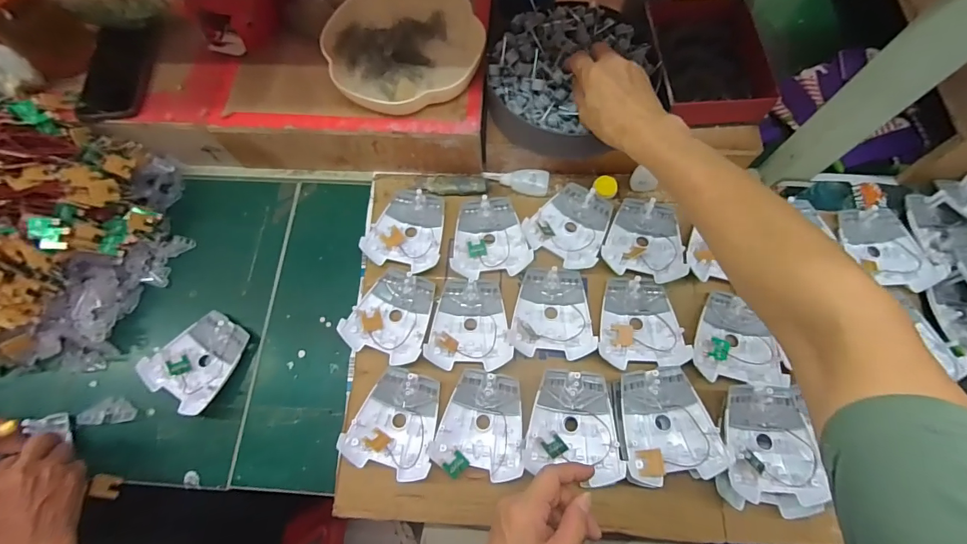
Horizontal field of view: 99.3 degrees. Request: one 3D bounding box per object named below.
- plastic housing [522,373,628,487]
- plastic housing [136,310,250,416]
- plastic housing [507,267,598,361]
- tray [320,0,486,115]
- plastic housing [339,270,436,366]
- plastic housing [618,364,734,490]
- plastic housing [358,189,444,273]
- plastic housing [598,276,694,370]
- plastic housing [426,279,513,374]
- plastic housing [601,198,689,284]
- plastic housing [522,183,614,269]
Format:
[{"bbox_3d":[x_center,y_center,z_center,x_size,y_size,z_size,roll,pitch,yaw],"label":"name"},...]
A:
[{"bbox_3d":[0.098,0.163,0.444,0.097,0.030,0.106,10,72,5],"label":"plastic housing"},{"bbox_3d":[-0.347,0.108,0.505,0.094,0.025,0.107,34,76,12],"label":"plastic housing"},{"bbox_3d":[0.084,0.047,0.499,0.096,0.020,0.108,5,72,3],"label":"plastic housing"},{"bbox_3d":[-0.101,-0.287,0.527,0.191,0.037,0.182,-15,72,-4],"label":"tray"},{"bbox_3d":[-0.111,0.050,0.502,0.094,0.018,0.109,18,73,7],"label":"plastic housing"},{"bbox_3d":[0.190,0.160,0.436,0.095,0.033,0.109,-8,72,-1],"label":"plastic housing"},{"bbox_3d":[-0.099,-0.056,0.543,0.096,0.020,0.108,14,73,6],"label":"plastic housing"},{"bbox_3d":[0.186,0.058,0.485,0.097,0.016,0.104,1,72,2],"label":"plastic housing"},{"bbox_3d":[-0.016,0.061,0.501,0.096,0.017,0.108,2,72,2],"label":"plastic housing"},{"bbox_3d":[0.201,-0.044,0.520,0.098,0.016,0.109,5,72,3],"label":"plastic housing"},{"bbox_3d":[0.114,-0.065,0.532,0.097,0.020,0.107,30,75,11],"label":"plastic housing"}]

